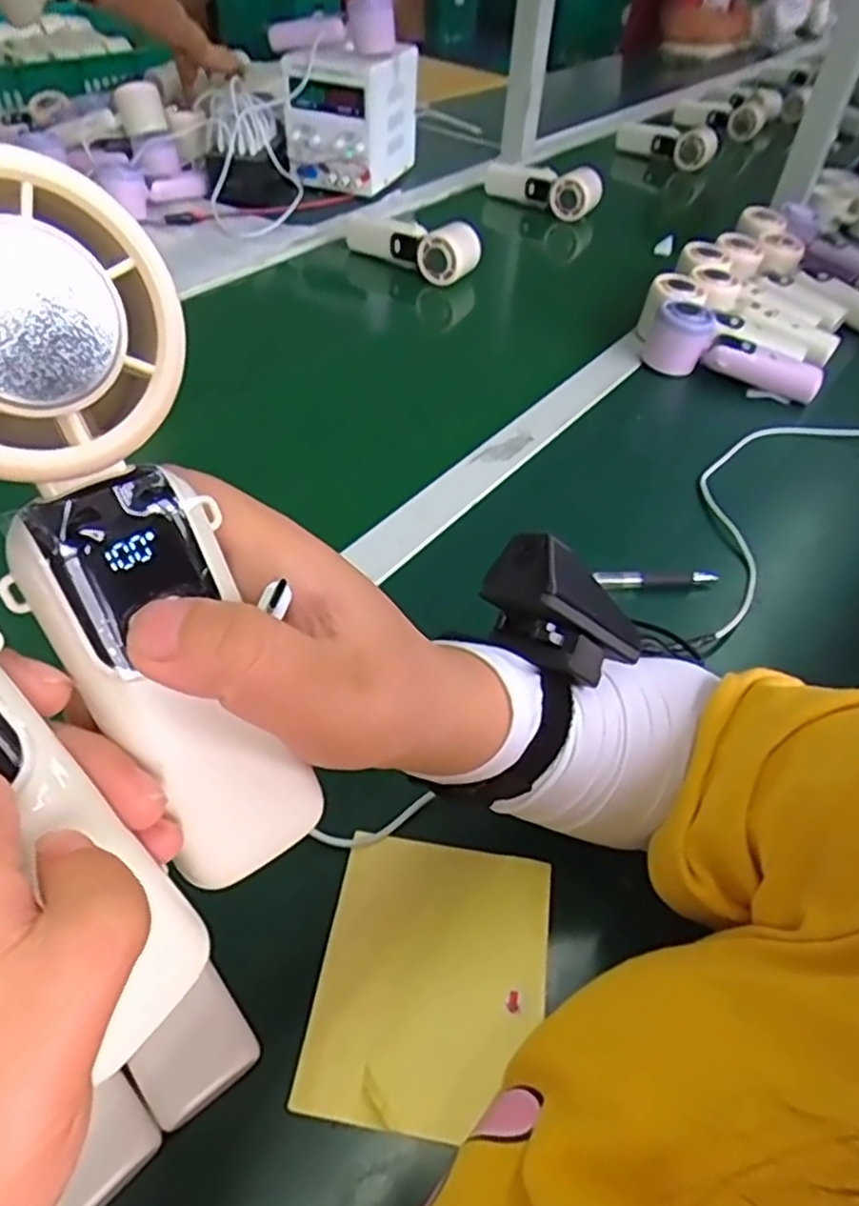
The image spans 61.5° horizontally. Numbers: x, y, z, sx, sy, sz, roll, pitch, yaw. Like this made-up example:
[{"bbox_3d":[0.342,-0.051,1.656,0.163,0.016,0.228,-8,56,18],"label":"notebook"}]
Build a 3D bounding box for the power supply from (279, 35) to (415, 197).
[{"bbox_3d":[-0.110,-0.719,1.058,0.141,0.158,0.165,16,46,11],"label":"power supply"}]

